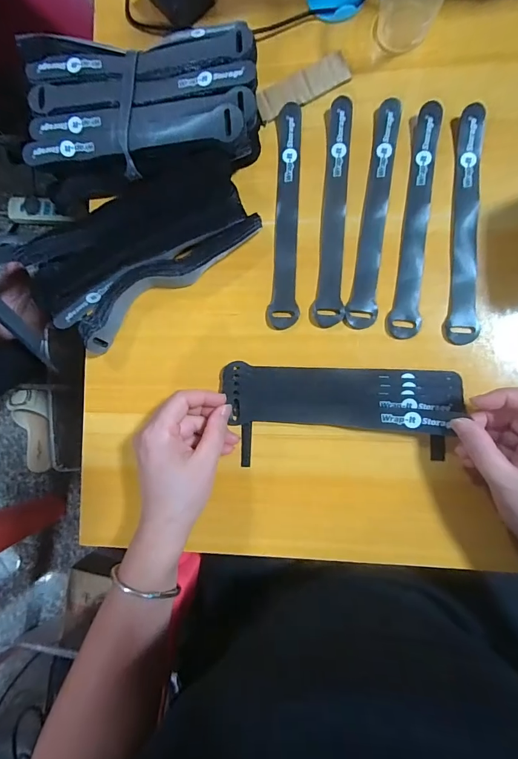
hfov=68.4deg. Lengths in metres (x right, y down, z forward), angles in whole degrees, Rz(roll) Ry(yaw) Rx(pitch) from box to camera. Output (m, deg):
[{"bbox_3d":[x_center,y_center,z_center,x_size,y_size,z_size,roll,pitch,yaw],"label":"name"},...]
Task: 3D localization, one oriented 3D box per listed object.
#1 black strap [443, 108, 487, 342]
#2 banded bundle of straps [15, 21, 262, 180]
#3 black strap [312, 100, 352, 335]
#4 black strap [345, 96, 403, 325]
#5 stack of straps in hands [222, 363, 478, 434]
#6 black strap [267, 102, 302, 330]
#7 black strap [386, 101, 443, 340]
[{"bbox_3d":[0.180,-0.134,0.330,0.024,0.008,0.206,4,86,7],"label":"black strap"},{"bbox_3d":[-0.105,-0.247,0.345,0.210,0.046,0.127,0,85,6],"label":"banded bundle of straps"},{"bbox_3d":[0.068,-0.152,0.347,0.023,0.006,0.209,4,86,7],"label":"black strap"},{"bbox_3d":[0.106,-0.150,0.341,0.023,0.004,0.209,10,86,7],"label":"black strap"},{"bbox_3d":[0.068,0.016,0.327,0.197,0.022,0.052,2,85,10],"label":"stack of straps in hands"},{"bbox_3d":[0.028,-0.150,0.351,0.026,0.006,0.208,4,86,7],"label":"black strap"},{"bbox_3d":[0.140,-0.140,0.336,0.024,0.008,0.207,9,86,7],"label":"black strap"}]

